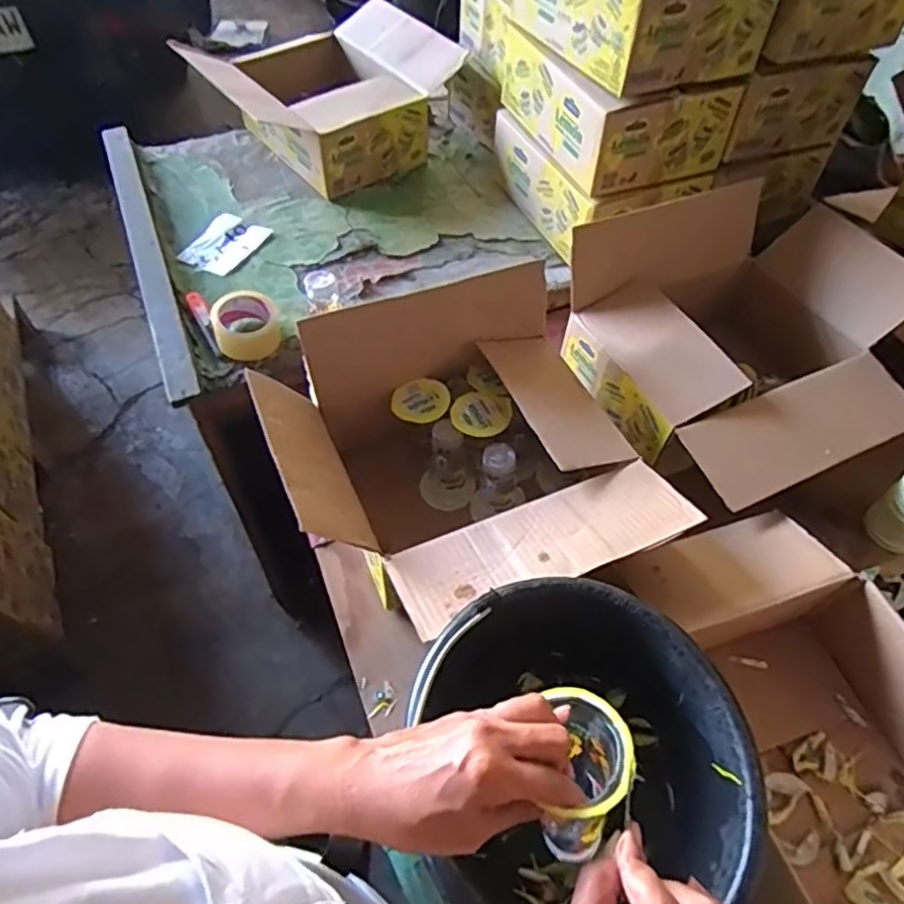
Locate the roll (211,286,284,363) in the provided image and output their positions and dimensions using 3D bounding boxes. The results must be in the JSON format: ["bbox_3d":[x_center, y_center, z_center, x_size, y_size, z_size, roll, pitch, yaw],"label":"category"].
[{"bbox_3d":[-0.316,-0.197,0.974,0.100,0.051,0.104,1,56,-2],"label":"roll"}]

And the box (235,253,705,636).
[{"bbox_3d":[0.017,0.022,0.759,0.398,0.224,0.390,-21,59,-16],"label":"box"}]

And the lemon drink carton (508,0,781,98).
[{"bbox_3d":[0.270,-0.688,0.932,0.242,0.152,0.351,-17,58,-13],"label":"lemon drink carton"}]

